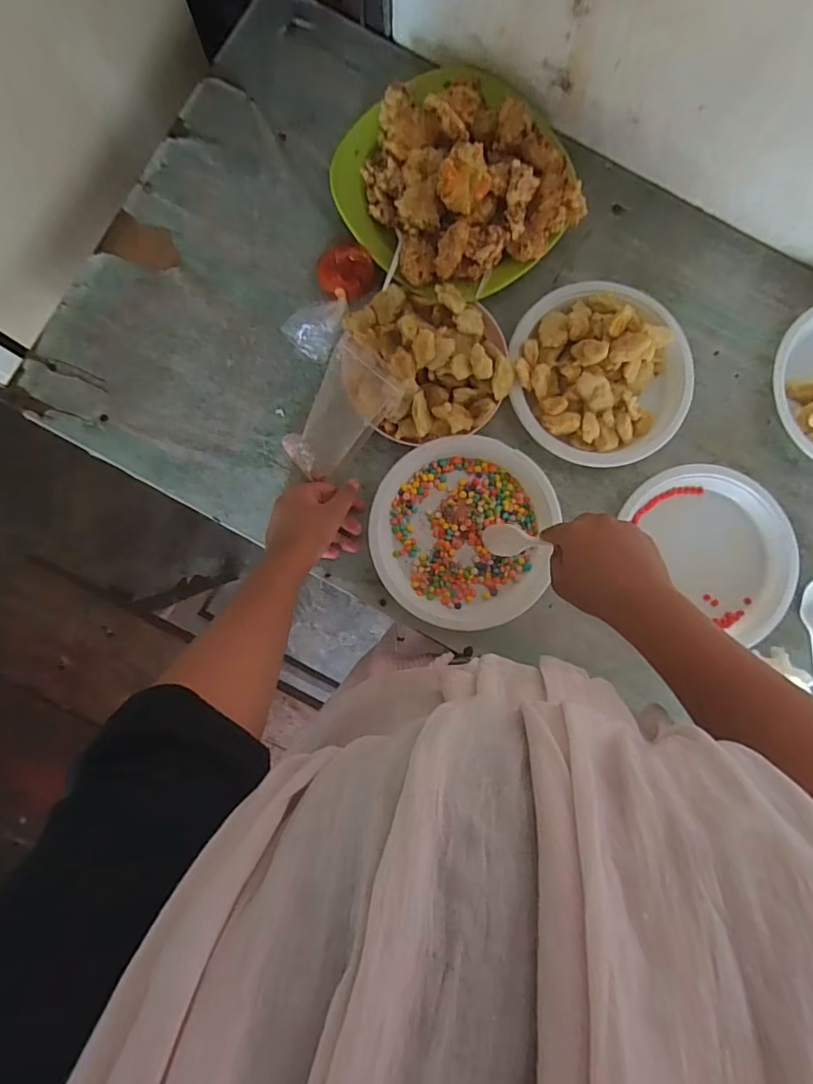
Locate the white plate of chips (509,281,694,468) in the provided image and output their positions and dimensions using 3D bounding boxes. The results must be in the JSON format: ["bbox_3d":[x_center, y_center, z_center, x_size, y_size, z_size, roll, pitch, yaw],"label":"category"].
[{"bbox_3d":[0.215,-0.188,0.580,0.195,0.043,0.193,0,87,-2],"label":"white plate of chips"}]

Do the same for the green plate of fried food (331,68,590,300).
[{"bbox_3d":[0.056,-0.400,0.567,0.241,0.087,0.241,0,87,-2],"label":"green plate of fried food"}]

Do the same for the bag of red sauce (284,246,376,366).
[{"bbox_3d":[-0.084,-0.266,0.581,0.061,0.029,0.128,23,86,0],"label":"bag of red sauce"}]

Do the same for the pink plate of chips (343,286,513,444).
[{"bbox_3d":[0.030,-0.197,0.563,0.157,0.061,0.164,0,87,-2],"label":"pink plate of chips"}]

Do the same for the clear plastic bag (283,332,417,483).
[{"bbox_3d":[-0.064,-0.133,0.553,0.088,0.058,0.136,38,86,1],"label":"clear plastic bag"}]

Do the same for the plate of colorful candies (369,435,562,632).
[{"bbox_3d":[0.063,-0.009,0.575,0.193,0.023,0.202,0,87,-2],"label":"plate of colorful candies"}]

